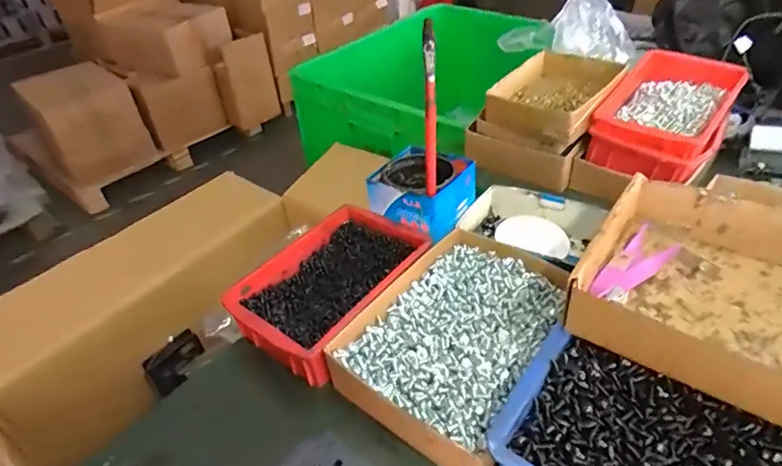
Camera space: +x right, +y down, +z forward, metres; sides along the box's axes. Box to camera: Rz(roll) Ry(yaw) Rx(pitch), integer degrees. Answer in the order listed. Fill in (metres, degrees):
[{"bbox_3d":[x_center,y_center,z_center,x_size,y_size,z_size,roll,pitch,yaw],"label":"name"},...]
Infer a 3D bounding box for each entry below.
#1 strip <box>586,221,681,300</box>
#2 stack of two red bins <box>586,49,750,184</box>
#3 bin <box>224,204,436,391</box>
[{"bbox_3d":[0.214,0.029,0.421,0.104,0.013,0.037,-34,46,-30],"label":"strip"},{"bbox_3d":[0.369,-0.162,0.647,0.140,0.073,0.227,23,47,32],"label":"stack of two red bins"},{"bbox_3d":[-0.060,0.056,0.511,0.131,0.057,0.195,23,47,31],"label":"bin"}]

